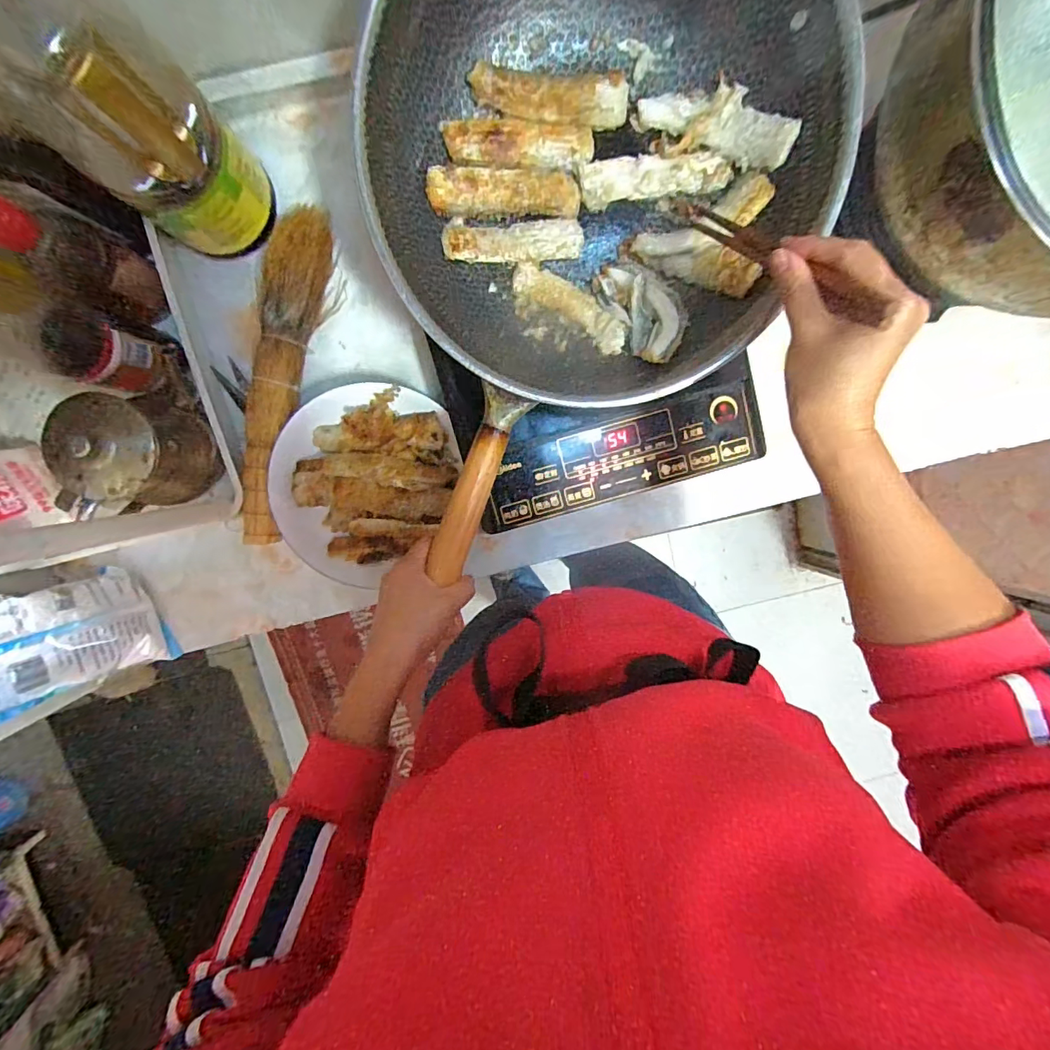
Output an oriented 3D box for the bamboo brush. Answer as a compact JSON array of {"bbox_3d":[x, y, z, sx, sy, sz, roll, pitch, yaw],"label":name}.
[{"bbox_3d":[-0.227,-0.133,0.455,0.051,0.050,0.307,11,96,-4],"label":"bamboo brush"}]

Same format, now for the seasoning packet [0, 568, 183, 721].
[{"bbox_3d":[-0.420,0.098,0.431,0.028,0.159,0.111,-12,95,40],"label":"seasoning packet"}]

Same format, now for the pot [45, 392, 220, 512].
[{"bbox_3d":[-0.329,-0.061,0.420,0.081,0.113,0.087,0,97,-3],"label":"pot"}]

